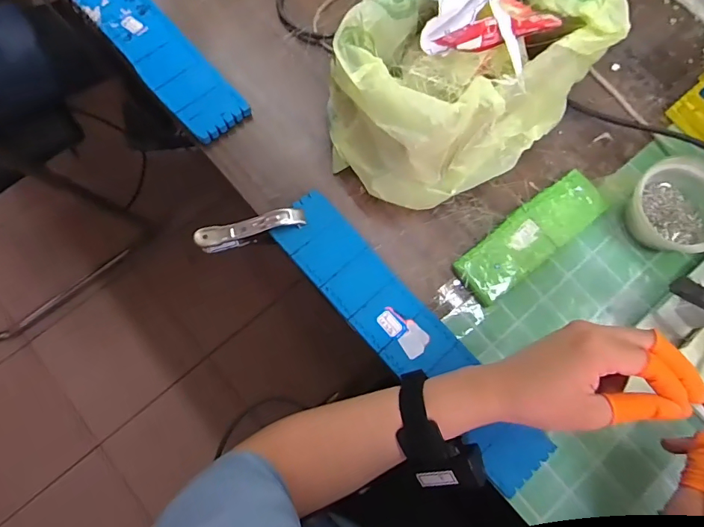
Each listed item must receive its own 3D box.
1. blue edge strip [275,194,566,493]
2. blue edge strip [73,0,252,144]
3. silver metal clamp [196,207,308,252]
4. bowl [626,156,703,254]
[{"bbox_3d":[0.052,0.069,0.456,0.068,0.016,0.338,-40,79,-11],"label":"blue edge strip"},{"bbox_3d":[-0.255,-0.279,0.542,0.070,0.016,0.349,-40,79,-11],"label":"blue edge strip"},{"bbox_3d":[-0.107,-0.035,0.489,0.114,0.039,0.021,-11,75,-5],"label":"silver metal clamp"},{"bbox_3d":[0.338,-0.058,0.474,0.089,0.054,0.094,0,75,-1],"label":"bowl"}]

